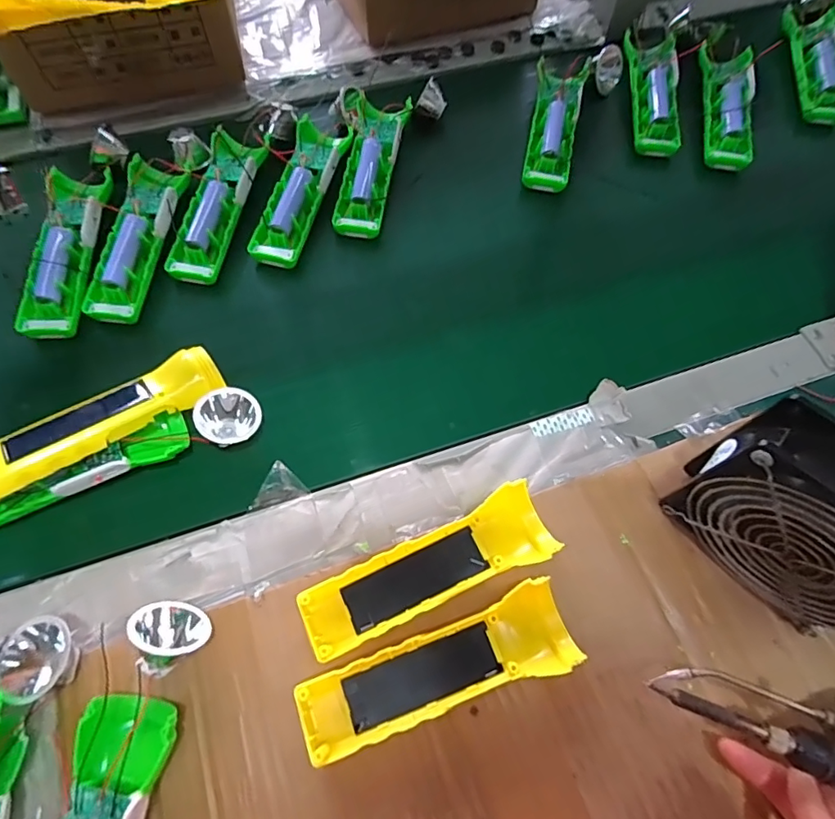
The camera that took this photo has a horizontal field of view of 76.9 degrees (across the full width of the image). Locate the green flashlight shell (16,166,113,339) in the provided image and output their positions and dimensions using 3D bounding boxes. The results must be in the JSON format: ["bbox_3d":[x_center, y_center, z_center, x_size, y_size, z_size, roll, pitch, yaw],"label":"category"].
[{"bbox_3d":[-0.294,-0.135,0.443,0.049,0.034,0.161,-4,64,-3],"label":"green flashlight shell"}]

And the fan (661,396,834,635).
[{"bbox_3d":[0.217,0.067,0.299,0.116,0.123,0.044,41,70,17],"label":"fan"}]

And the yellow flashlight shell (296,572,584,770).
[{"bbox_3d":[0.012,0.151,0.309,0.162,0.025,0.048,-16,65,-9],"label":"yellow flashlight shell"}]

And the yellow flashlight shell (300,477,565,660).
[{"bbox_3d":[0.008,0.100,0.334,0.161,0.023,0.048,-21,66,-11],"label":"yellow flashlight shell"}]

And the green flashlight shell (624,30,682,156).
[{"bbox_3d":[0.254,-0.343,0.570,0.051,0.037,0.172,7,67,0],"label":"green flashlight shell"}]

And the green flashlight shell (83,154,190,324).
[{"bbox_3d":[-0.241,-0.146,0.451,0.052,0.032,0.154,9,64,3],"label":"green flashlight shell"}]

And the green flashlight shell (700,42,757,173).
[{"bbox_3d":[0.332,-0.326,0.569,0.051,0.036,0.172,11,67,1],"label":"green flashlight shell"}]

